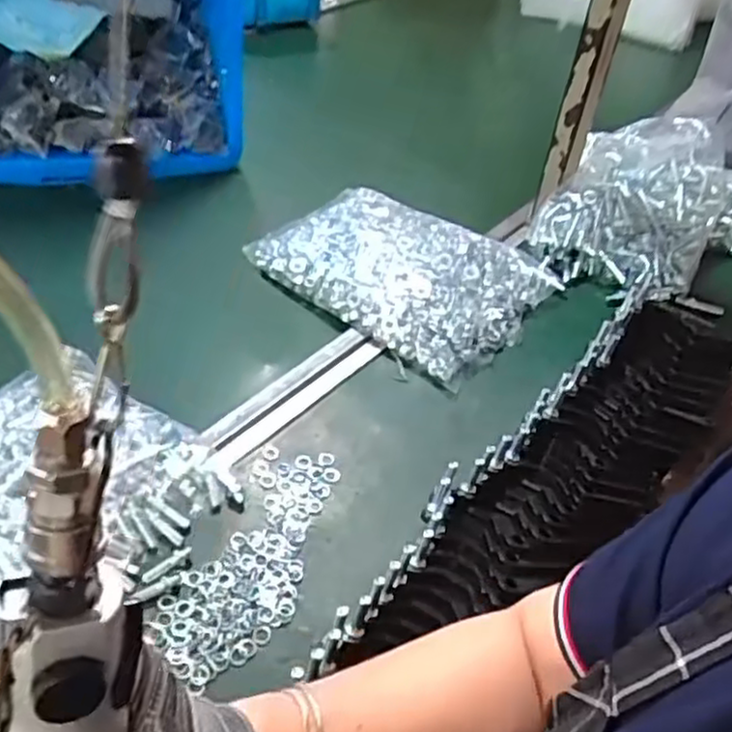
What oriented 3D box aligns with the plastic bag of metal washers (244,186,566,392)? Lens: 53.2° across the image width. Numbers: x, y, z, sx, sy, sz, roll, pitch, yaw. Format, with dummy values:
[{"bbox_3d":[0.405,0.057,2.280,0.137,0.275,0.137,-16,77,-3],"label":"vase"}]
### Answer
[{"bbox_3d":[0.038,-0.108,0.757,0.272,0.044,0.212,29,49,22],"label":"plastic bag of metal washers"}]

